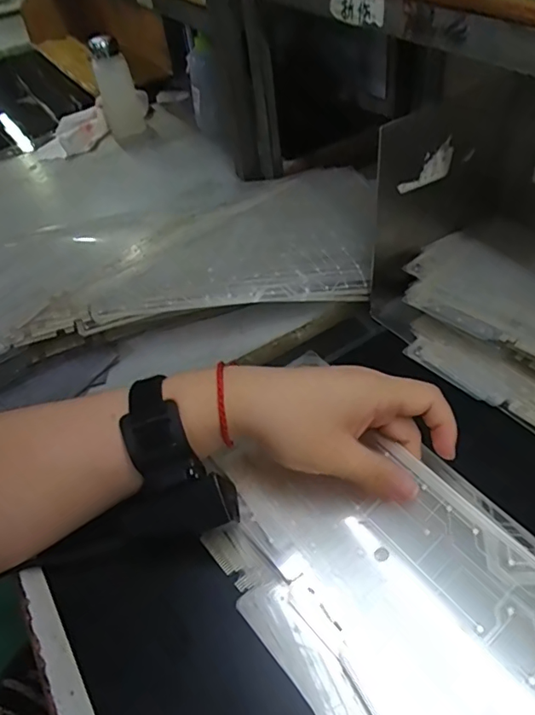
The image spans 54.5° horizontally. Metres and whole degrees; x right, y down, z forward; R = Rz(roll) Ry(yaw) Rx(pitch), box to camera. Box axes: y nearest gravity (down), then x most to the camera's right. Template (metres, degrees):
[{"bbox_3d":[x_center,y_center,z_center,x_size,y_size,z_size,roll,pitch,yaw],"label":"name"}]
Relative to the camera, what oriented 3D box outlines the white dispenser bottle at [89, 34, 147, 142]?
[{"bbox_3d":[-0.230,-0.411,0.789,0.054,0.146,0.041,-12,47,-6],"label":"white dispenser bottle"}]

